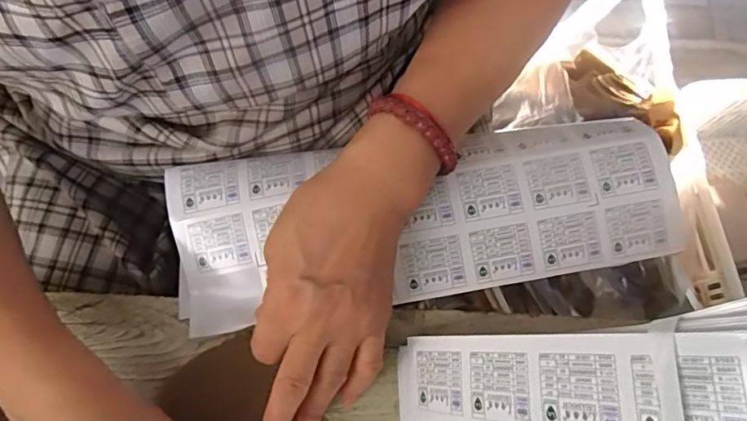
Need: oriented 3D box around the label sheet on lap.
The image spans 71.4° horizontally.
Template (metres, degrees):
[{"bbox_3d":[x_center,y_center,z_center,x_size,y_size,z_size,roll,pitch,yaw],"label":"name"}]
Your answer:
[{"bbox_3d":[0.031,0.005,0.345,0.331,0.023,0.107,-6,74,1],"label":"label sheet on lap"}]

